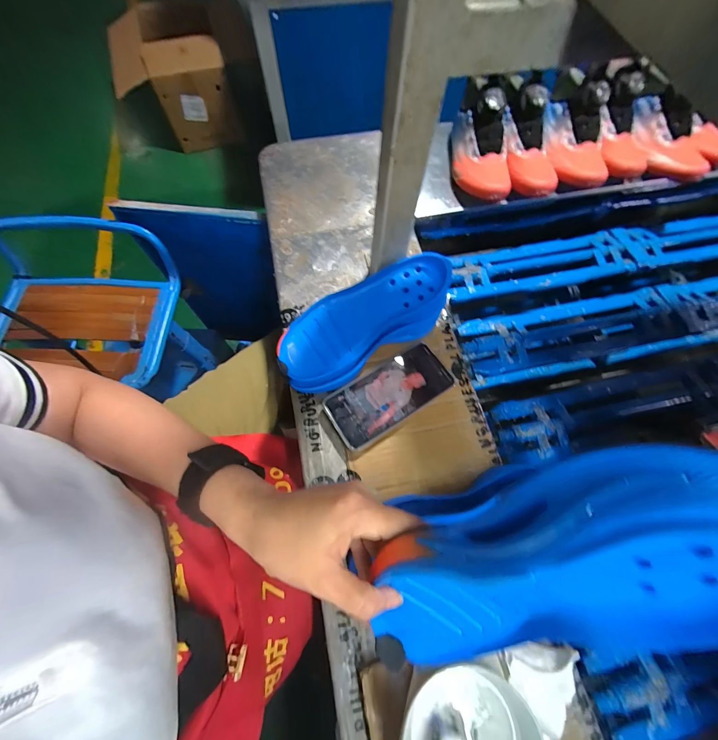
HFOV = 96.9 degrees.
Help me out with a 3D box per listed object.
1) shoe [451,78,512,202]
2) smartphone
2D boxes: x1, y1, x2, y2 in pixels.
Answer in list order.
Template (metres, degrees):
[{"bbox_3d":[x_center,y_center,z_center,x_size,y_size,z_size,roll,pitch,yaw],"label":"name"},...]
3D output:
[{"bbox_3d":[0.208,-0.384,0.527,0.089,0.083,0.208,-6,88,-2],"label":"shoe"},{"bbox_3d":[0.040,0.029,0.404,0.163,0.008,0.074,-31,70,-13],"label":"smartphone"}]

